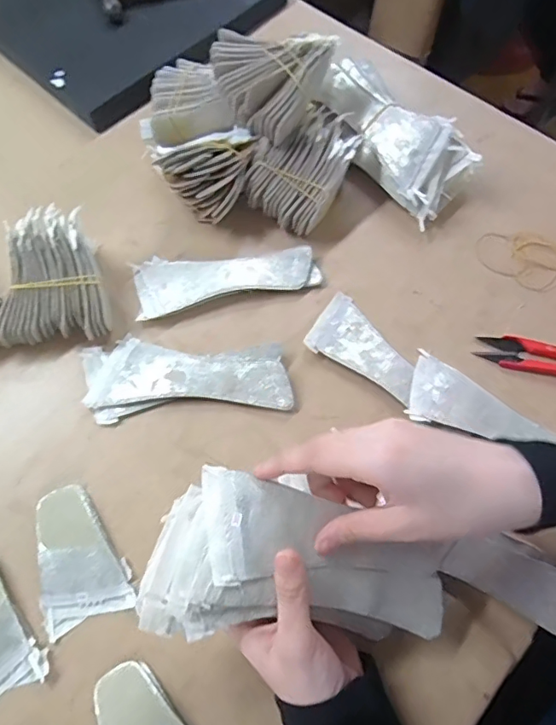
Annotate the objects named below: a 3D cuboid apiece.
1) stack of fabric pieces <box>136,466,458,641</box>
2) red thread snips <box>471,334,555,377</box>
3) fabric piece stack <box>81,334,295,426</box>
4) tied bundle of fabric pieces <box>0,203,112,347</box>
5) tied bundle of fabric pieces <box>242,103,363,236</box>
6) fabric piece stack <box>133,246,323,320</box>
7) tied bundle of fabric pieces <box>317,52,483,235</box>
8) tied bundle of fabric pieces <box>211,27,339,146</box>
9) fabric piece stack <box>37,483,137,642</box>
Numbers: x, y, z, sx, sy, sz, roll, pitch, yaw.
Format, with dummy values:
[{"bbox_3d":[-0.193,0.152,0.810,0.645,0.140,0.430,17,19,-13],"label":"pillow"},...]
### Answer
[{"bbox_3d":[0.020,0.127,0.318,0.185,0.030,0.089,19,65,-14],"label":"stack of fabric pieces"},{"bbox_3d":[0.232,-0.003,0.450,0.113,0.013,0.027,16,66,6],"label":"red thread snips"},{"bbox_3d":[-0.077,0.011,0.440,0.173,0.013,0.069,-1,65,-2],"label":"fabric piece stack"},{"bbox_3d":[-0.190,-0.071,0.450,0.086,0.056,0.103,-4,65,-3],"label":"tied bundle of fabric pieces"},{"bbox_3d":[0.031,-0.190,0.511,0.078,0.057,0.119,31,68,12],"label":"tied bundle of fabric pieces"},{"bbox_3d":[-0.048,-0.084,0.485,0.165,0.012,0.063,-12,66,-7],"label":"fabric piece stack"},{"bbox_3d":[0.114,-0.224,0.524,0.075,0.065,0.175,-32,70,-15],"label":"tied bundle of fabric pieces"},{"bbox_3d":[-0.016,-0.262,0.486,0.109,0.055,0.084,26,67,10],"label":"tied bundle of fabric pieces"},{"bbox_3d":[-0.146,0.137,0.382,0.060,0.009,0.096,-20,67,-10],"label":"fabric piece stack"}]

